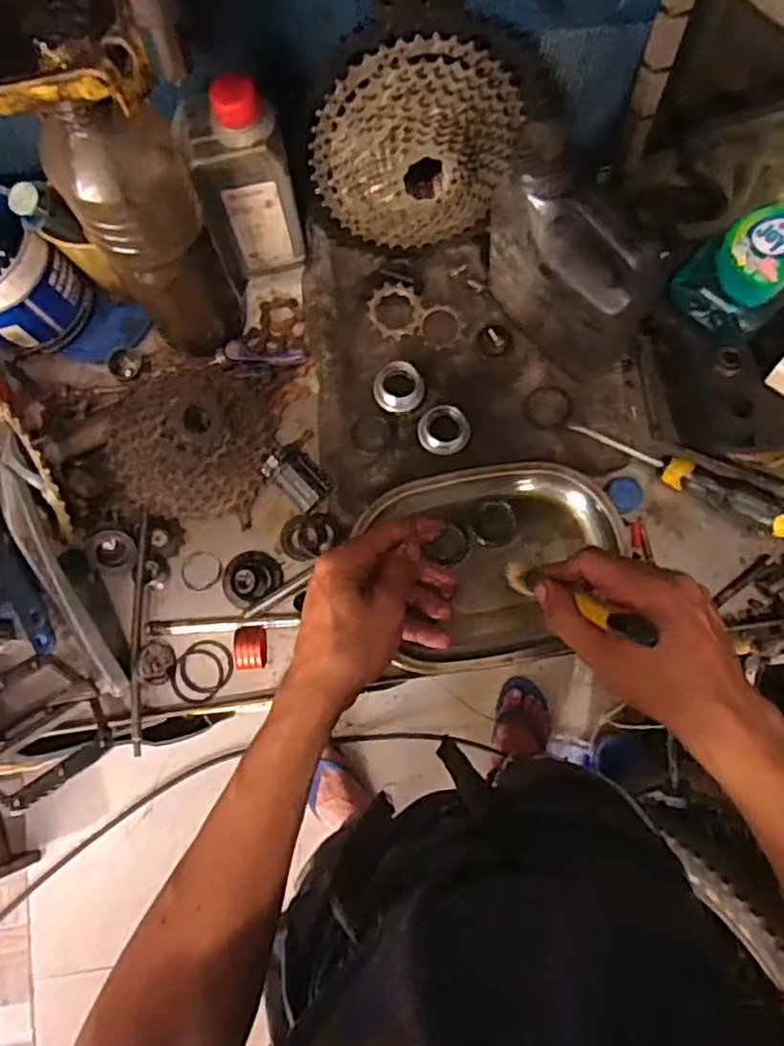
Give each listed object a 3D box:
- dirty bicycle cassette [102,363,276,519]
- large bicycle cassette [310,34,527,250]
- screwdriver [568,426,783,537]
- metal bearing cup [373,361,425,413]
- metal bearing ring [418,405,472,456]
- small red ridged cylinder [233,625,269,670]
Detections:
[{"bbox_3d":[-0.164,-0.068,0.552,0.126,0.060,0.124,-2,79,0],"label":"dirty bicycle cassette"},{"bbox_3d":[0.018,-0.281,0.528,0.154,0.163,0.043,-7,59,0],"label":"large bicycle cassette"},{"bbox_3d":[0.245,-0.040,0.561,0.190,0.027,0.025,28,81,5],"label":"screwdriver"},{"bbox_3d":[0.006,-0.117,0.585,0.043,0.031,0.034,10,79,2],"label":"metal bearing cup"},{"bbox_3d":[0.044,-0.079,0.577,0.044,0.022,0.038,16,80,3],"label":"metal bearing ring"},{"bbox_3d":[-0.111,0.099,0.538,0.024,0.034,0.033,-7,79,-1],"label":"small red ridged cylinder"}]

